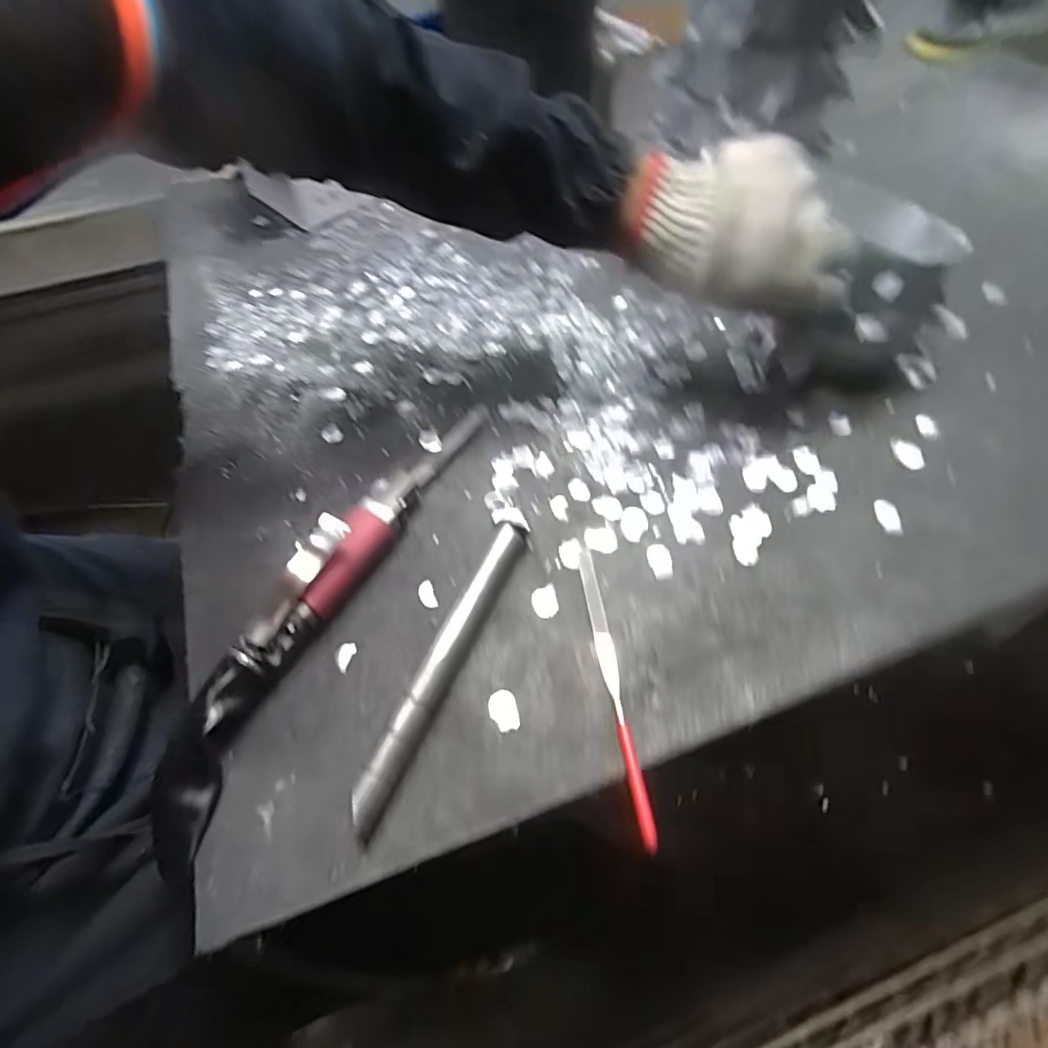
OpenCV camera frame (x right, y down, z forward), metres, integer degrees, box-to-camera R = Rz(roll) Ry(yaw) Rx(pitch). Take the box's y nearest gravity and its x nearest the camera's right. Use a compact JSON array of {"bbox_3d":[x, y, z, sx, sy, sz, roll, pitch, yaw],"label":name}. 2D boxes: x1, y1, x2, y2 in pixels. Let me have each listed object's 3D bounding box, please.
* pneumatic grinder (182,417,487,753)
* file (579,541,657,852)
[{"bbox_3d":[-0.109,0.013,0.374,0.028,0.034,0.284,21,58,18],"label":"pneumatic grinder"},{"bbox_3d":[0.050,0.087,0.327,0.010,0.007,0.176,-7,54,-2],"label":"file"}]

